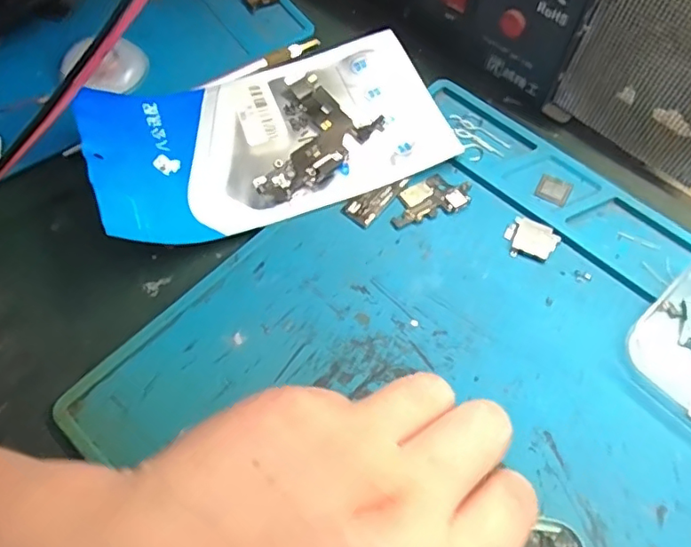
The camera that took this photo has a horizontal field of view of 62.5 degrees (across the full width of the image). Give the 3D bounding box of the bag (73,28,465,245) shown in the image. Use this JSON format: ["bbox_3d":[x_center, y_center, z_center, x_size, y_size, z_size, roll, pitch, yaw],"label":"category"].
[{"bbox_3d":[-0.034,-0.072,0.270,0.163,0.033,0.087,-20,64,-9],"label":"bag"}]

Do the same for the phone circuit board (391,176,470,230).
[{"bbox_3d":[0.040,-0.036,0.269,0.040,0.004,0.021,-15,64,-6],"label":"phone circuit board"}]

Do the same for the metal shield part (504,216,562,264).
[{"bbox_3d":[0.084,-0.016,0.259,0.022,0.004,0.020,26,66,14],"label":"metal shield part"}]

